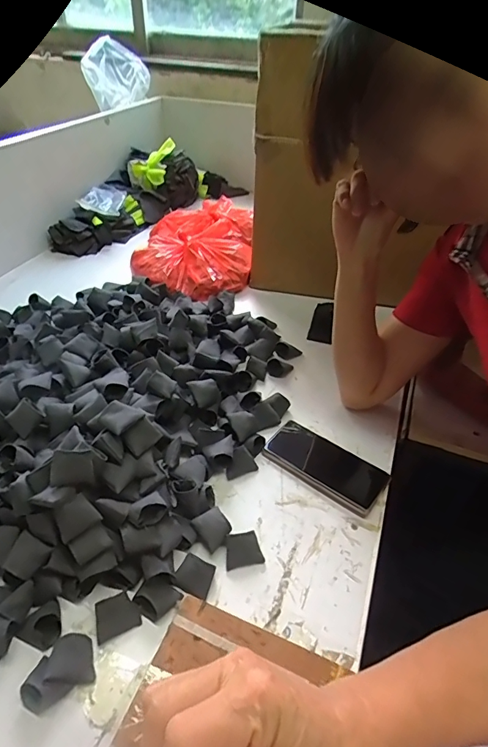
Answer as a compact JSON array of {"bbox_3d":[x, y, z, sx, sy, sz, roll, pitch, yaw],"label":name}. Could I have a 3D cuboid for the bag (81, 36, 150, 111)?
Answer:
[{"bbox_3d":[-0.359,-0.844,1.224,0.145,0.160,0.119,23,46,22],"label":"bag"}]

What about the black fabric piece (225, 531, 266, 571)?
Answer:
[{"bbox_3d":[-0.001,0.199,0.487,0.042,0.018,0.034,-9,43,-12],"label":"black fabric piece"}]

